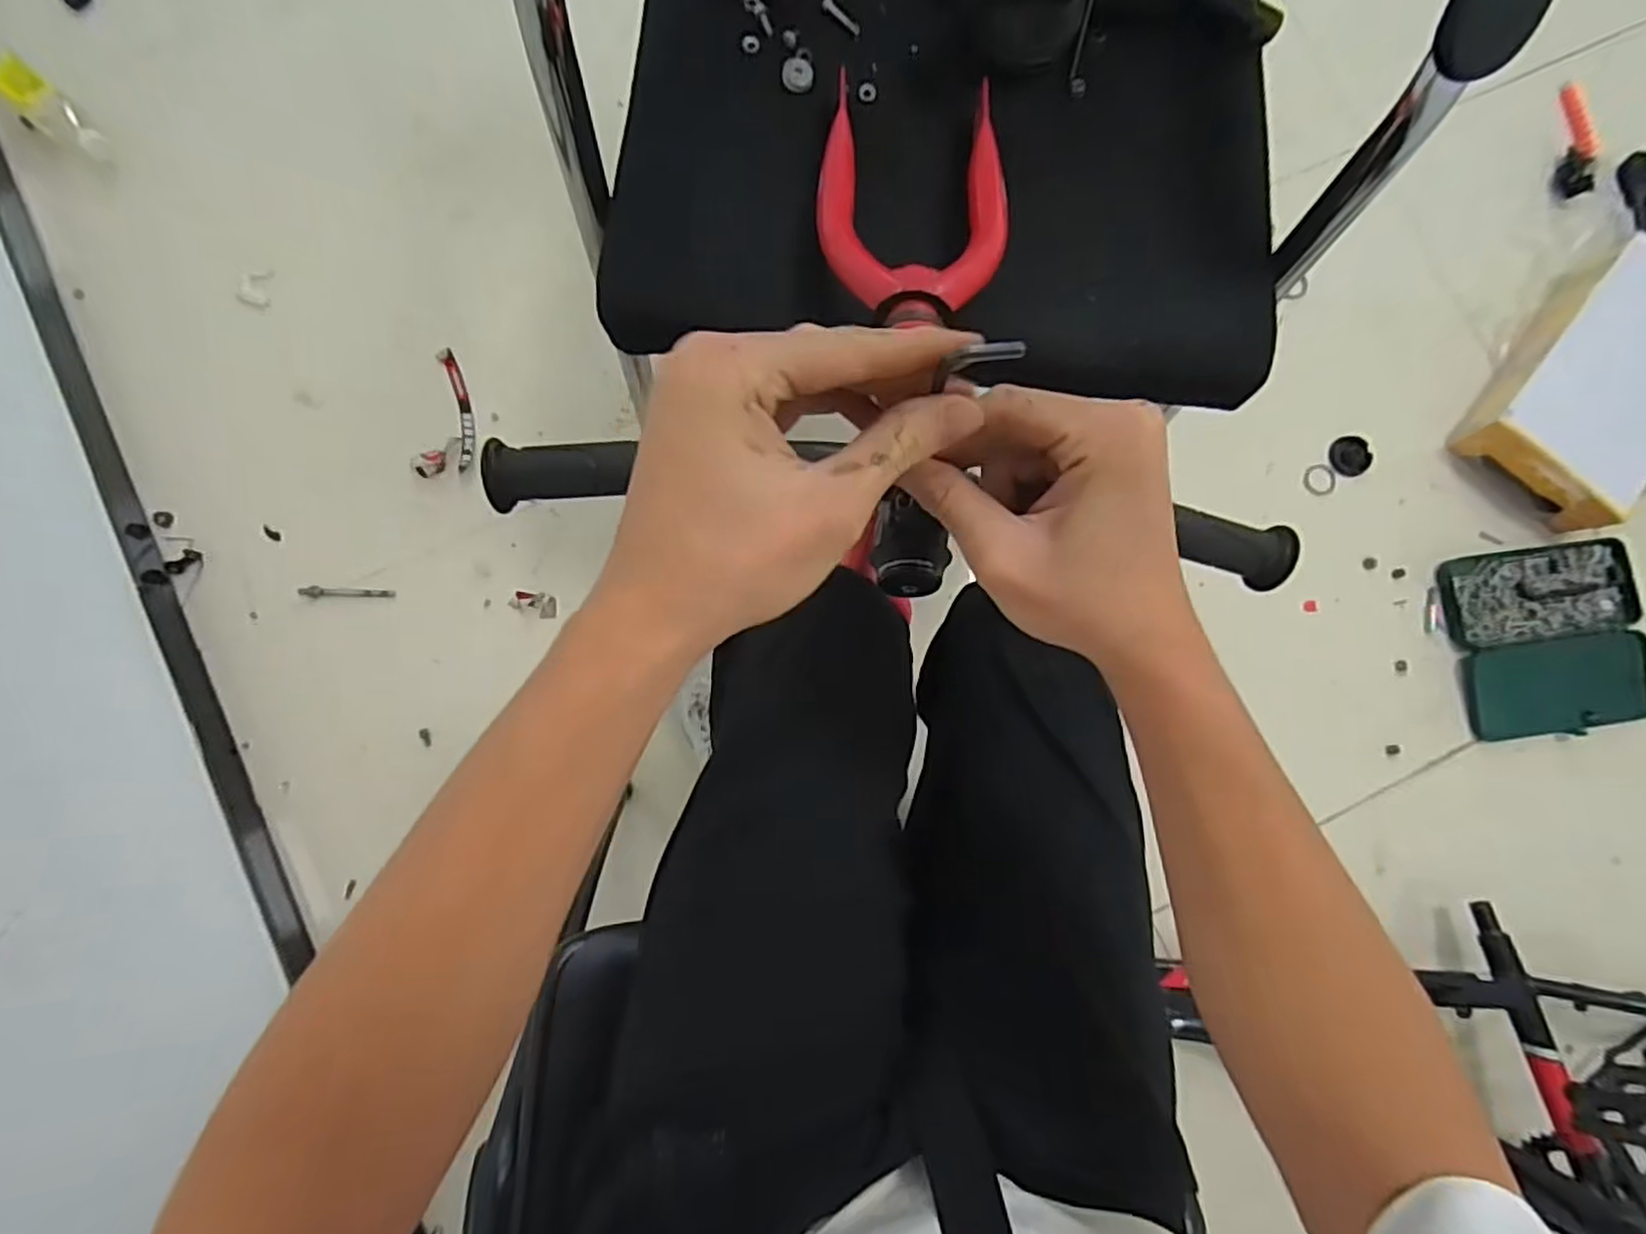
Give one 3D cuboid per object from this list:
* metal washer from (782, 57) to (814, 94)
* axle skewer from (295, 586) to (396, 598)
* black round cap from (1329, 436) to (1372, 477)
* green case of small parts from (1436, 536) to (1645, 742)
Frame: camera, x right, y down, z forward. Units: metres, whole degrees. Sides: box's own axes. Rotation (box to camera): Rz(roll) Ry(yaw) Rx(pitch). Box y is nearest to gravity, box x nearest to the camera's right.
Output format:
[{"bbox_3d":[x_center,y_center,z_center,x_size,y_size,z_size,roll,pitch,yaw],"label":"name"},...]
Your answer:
[{"bbox_3d":[-0.018,-0.386,0.521,0.023,0.004,0.025,-1,85,-2],"label":"metal washer"},{"bbox_3d":[-0.599,-0.031,0.920,0.112,0.019,0.013,0,85,-2],"label":"axle skewer"},{"bbox_3d":[0.720,-0.219,0.995,0.055,0.008,0.055,0,85,-2],"label":"black round cap"},{"bbox_3d":[0.962,0.030,0.967,0.255,0.050,0.247,-7,85,-2],"label":"green case of small parts"}]

